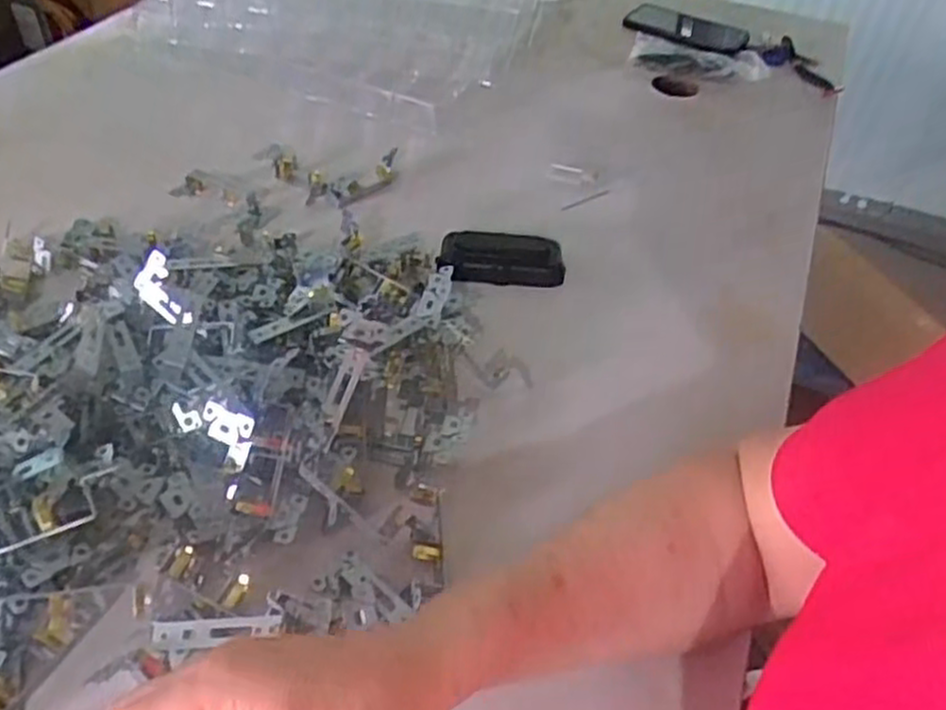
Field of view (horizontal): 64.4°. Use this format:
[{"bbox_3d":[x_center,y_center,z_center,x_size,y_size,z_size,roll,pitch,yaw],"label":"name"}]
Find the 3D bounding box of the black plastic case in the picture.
[{"bbox_3d":[0.027,-0.085,0.657,0.107,0.035,0.041,4,45,-2],"label":"black plastic case"}]

